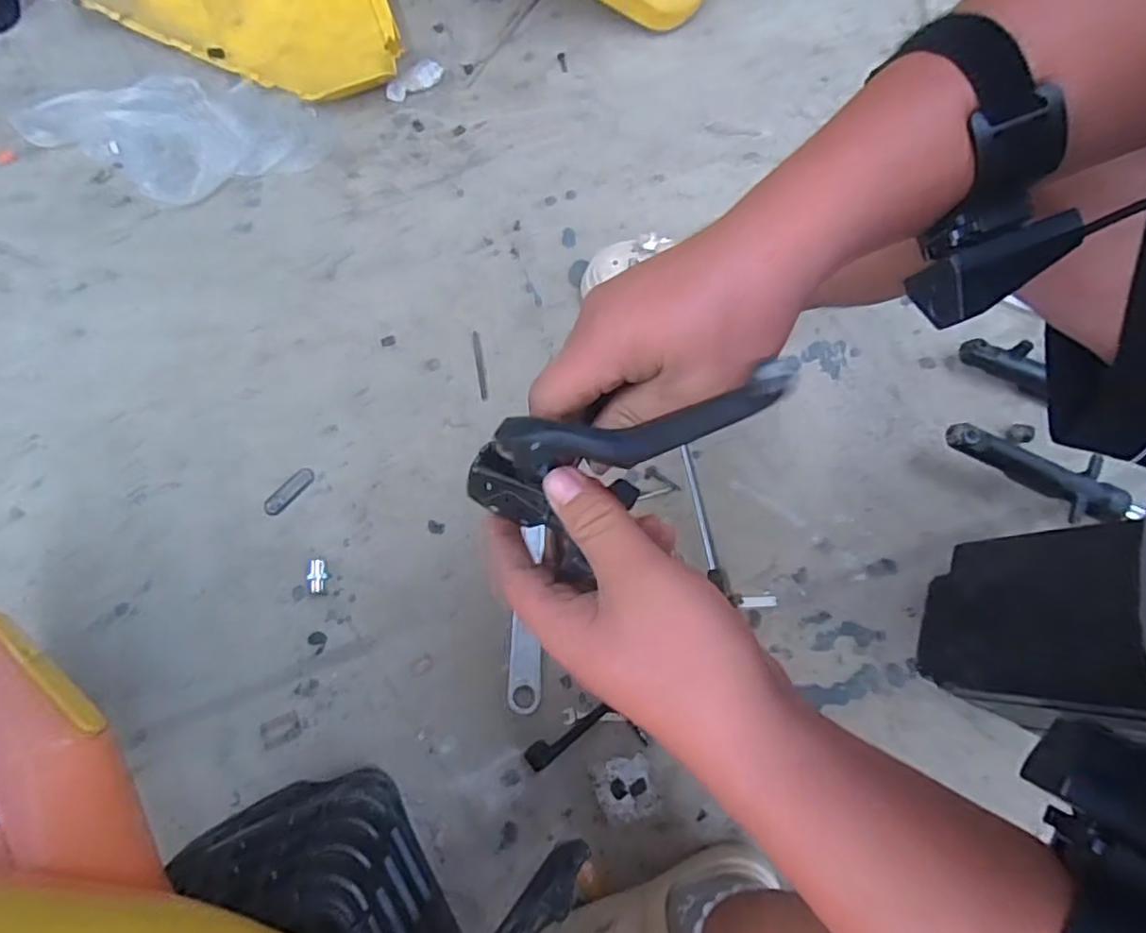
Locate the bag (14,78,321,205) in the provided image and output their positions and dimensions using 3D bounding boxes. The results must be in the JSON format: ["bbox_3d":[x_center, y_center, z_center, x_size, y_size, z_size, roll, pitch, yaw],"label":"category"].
[{"bbox_3d":[-0.562,-0.462,0.893,0.400,0.017,0.190,-13,77,-4],"label":"bag"}]

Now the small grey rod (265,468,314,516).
[{"bbox_3d":[-0.346,0.031,0.779,0.023,0.004,0.070,43,79,8],"label":"small grey rod"}]

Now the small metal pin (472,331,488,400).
[{"bbox_3d":[-0.120,-0.130,0.821,0.009,0.005,0.094,-9,77,-3],"label":"small metal pin"}]

